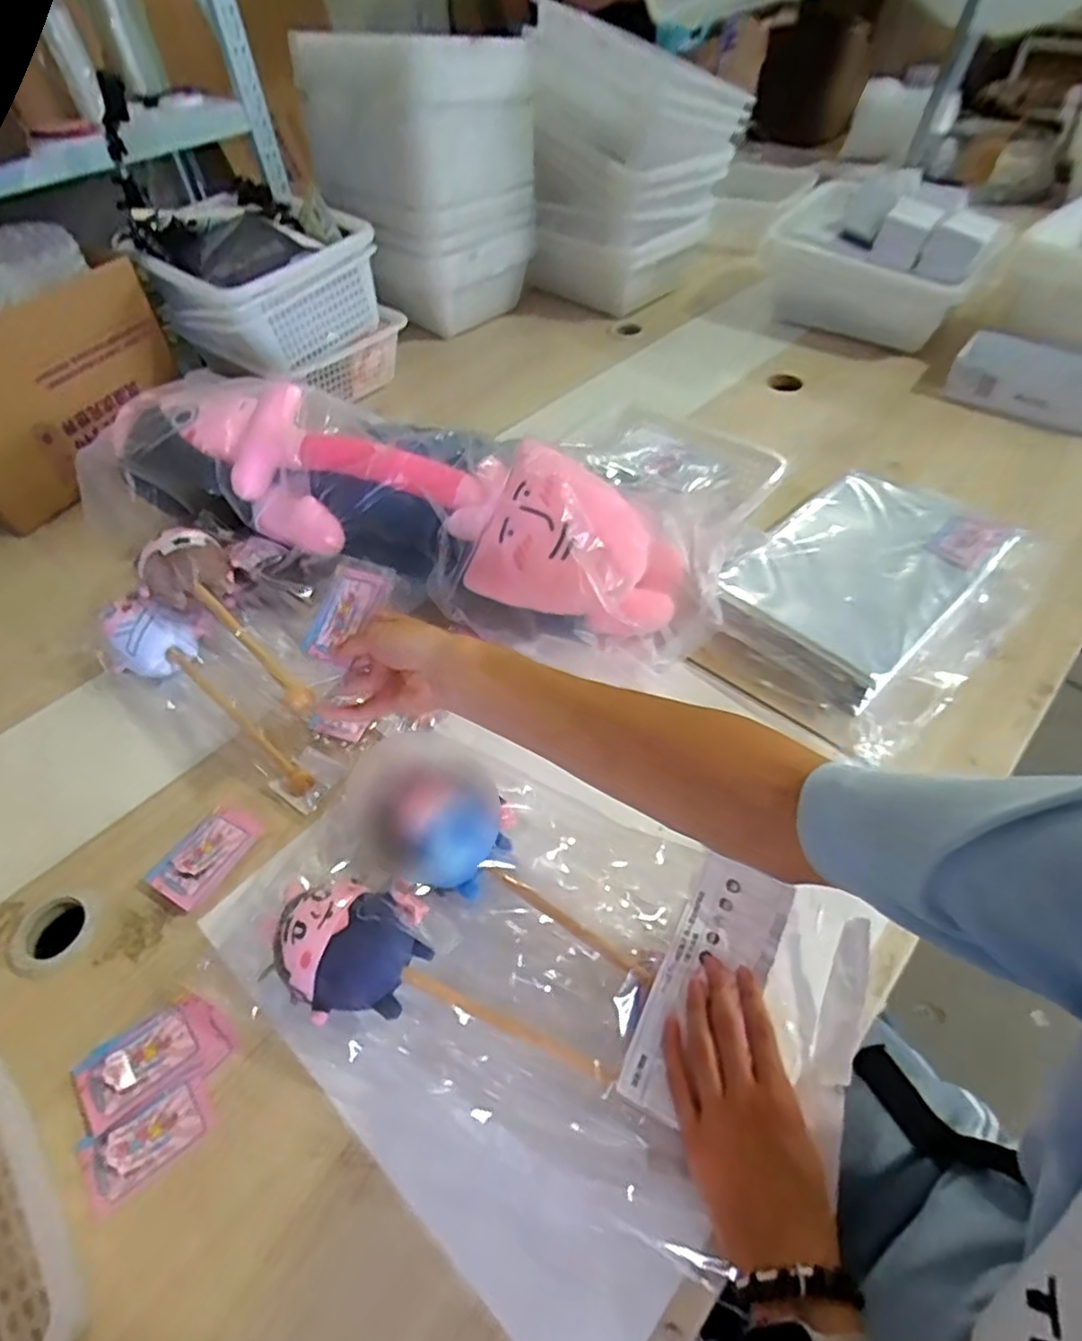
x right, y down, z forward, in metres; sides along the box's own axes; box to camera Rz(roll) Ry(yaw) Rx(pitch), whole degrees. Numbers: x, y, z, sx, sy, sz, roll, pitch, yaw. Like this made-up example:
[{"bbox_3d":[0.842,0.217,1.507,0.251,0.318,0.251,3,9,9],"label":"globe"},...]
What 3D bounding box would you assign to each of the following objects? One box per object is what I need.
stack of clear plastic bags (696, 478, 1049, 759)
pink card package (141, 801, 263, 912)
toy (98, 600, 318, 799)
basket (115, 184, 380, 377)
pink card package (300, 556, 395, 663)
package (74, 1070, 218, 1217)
[{"bbox_3d":[0.356,-0.085,0.717,0.245,0.058,0.360,35,61,27],"label":"stack of clear plastic bags"},{"bbox_3d":[-0.296,0.162,0.596,0.056,0.019,0.094,20,55,19],"label":"pink card package"},{"bbox_3d":[-0.337,0.025,0.686,0.312,0.054,0.074,36,61,13],"label":"toy"},{"bbox_3d":[-0.440,-0.604,1.040,0.303,0.146,0.254,28,58,23],"label":"basket"},{"bbox_3d":[-0.169,-0.052,0.583,0.066,0.004,0.093,20,84,30],"label":"pink card package"},{"bbox_3d":[-0.273,0.325,0.464,0.081,0.004,0.046,-31,56,-19],"label":"package"}]

